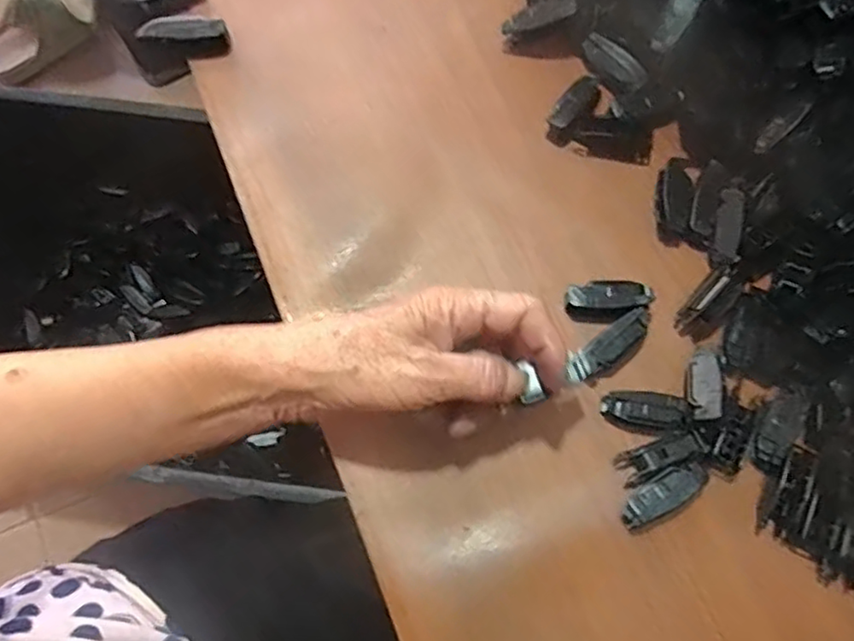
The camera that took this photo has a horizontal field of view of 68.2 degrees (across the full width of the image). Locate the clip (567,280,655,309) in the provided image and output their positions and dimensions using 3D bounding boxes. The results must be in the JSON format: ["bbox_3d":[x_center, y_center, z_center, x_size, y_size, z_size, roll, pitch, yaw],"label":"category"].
[{"bbox_3d":[0.105,-0.013,0.365,0.046,0.020,0.017,0,73,0],"label":"clip"}]

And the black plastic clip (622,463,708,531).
[{"bbox_3d":[0.124,0.092,0.334,0.046,0.017,0.018,-27,75,-8],"label":"black plastic clip"}]

